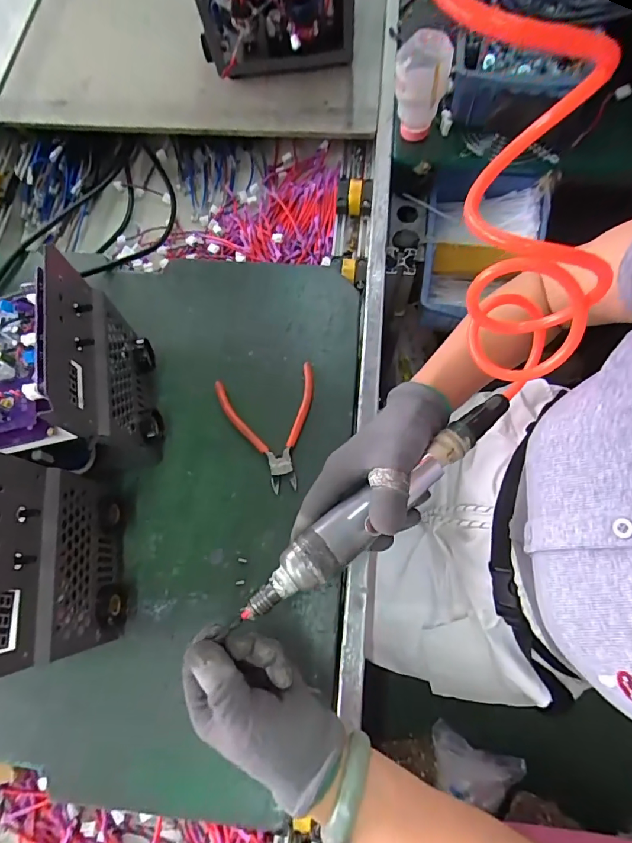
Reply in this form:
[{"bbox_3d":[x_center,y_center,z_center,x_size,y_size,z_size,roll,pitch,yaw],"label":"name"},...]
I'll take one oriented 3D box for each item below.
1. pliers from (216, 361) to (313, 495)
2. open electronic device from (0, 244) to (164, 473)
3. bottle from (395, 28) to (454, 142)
[{"bbox_3d":[-0.043,0.007,0.501,0.109,0.014,0.138,-16,72,-3],"label":"pliers"},{"bbox_3d":[-0.293,-0.023,0.432,0.233,0.195,0.148,-12,71,-1],"label":"open electronic device"},{"bbox_3d":[0.129,-0.411,0.570,0.067,0.106,0.075,14,73,7],"label":"bottle"}]

